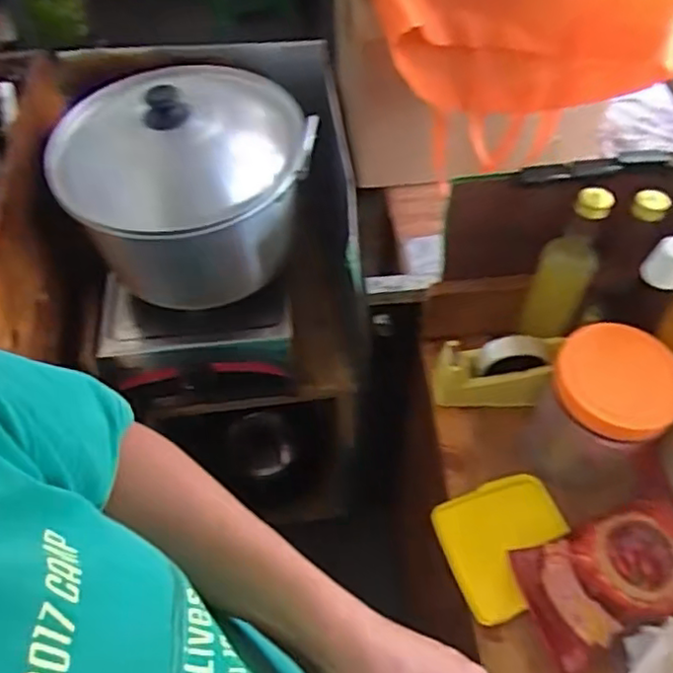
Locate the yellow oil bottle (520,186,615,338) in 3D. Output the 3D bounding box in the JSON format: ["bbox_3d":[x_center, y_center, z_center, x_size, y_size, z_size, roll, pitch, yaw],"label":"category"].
[{"bbox_3d":[0.261,-0.079,0.741,0.062,0.205,0.053,21,60,17],"label":"yellow oil bottle"}]

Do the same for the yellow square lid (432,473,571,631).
[{"bbox_3d":[0.192,0.233,0.740,0.140,0.018,0.138,-19,57,-9],"label":"yellow square lid"}]

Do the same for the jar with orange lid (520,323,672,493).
[{"bbox_3d":[0.295,0.082,0.733,0.124,0.160,0.133,-2,56,2],"label":"jar with orange lid"}]

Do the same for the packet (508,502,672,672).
[{"bbox_3d":[0.298,0.254,0.699,0.198,0.041,0.126,-20,57,-10],"label":"packet"}]

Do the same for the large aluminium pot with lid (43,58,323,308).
[{"bbox_3d":[-0.198,-0.231,0.917,0.313,0.220,0.330,-2,56,2],"label":"large aluminium pot with lid"}]

